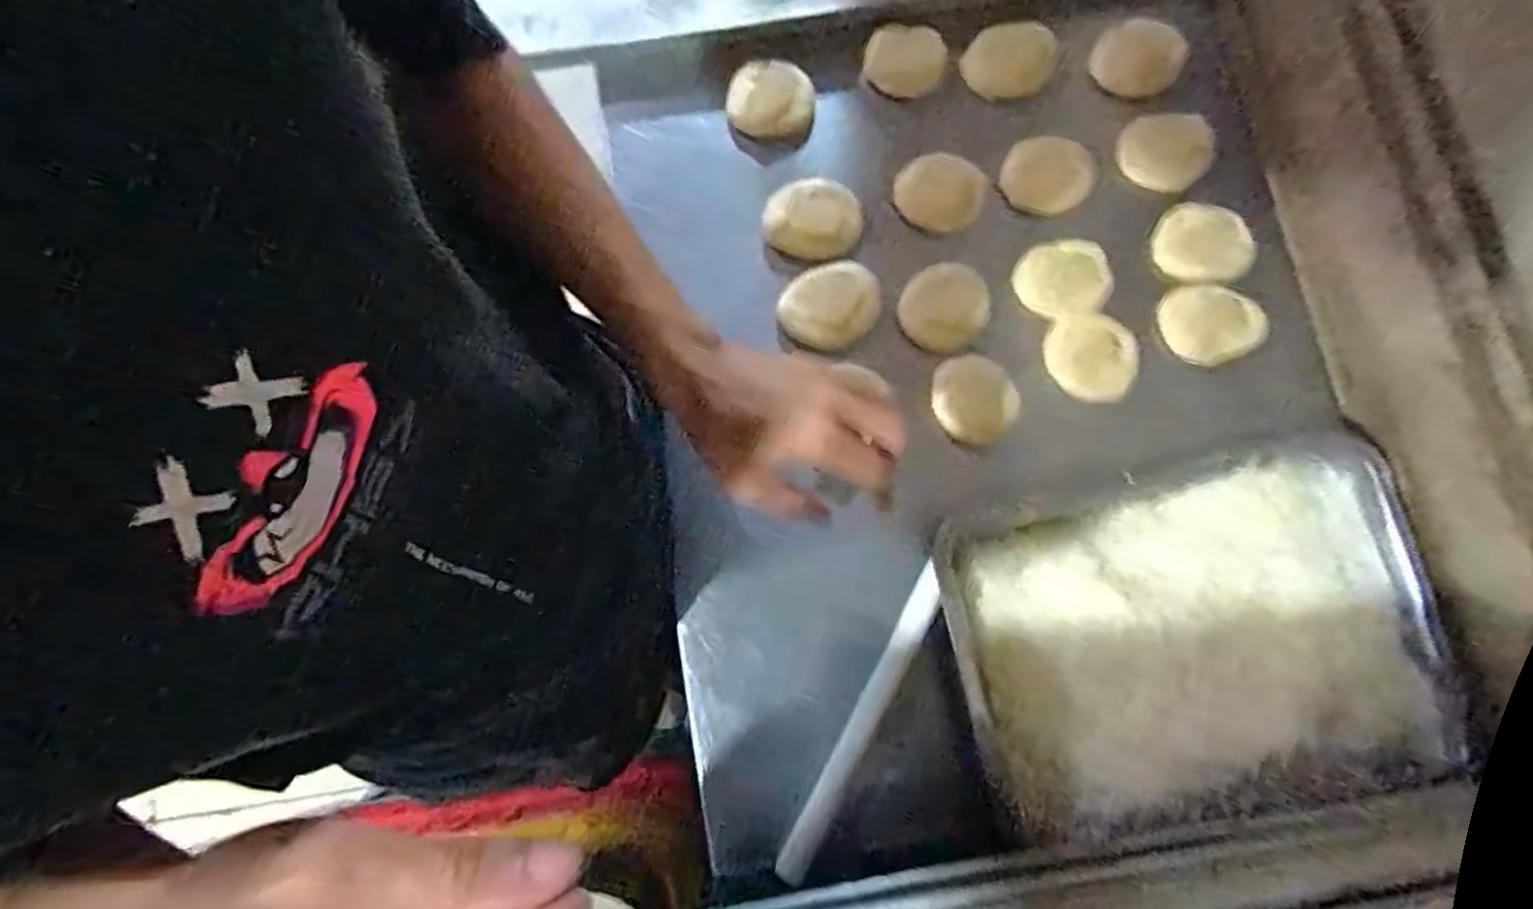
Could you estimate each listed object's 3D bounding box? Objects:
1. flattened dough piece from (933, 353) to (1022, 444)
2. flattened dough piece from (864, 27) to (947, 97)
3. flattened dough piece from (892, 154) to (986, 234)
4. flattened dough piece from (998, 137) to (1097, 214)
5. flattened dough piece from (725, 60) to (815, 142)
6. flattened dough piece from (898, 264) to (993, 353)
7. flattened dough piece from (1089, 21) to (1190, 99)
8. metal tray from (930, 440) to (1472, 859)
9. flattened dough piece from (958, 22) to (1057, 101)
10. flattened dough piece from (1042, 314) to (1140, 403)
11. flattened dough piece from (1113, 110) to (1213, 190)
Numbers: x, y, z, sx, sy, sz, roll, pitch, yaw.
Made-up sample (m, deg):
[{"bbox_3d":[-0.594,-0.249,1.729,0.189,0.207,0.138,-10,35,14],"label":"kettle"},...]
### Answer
[{"bbox_3d":[0.166,-0.045,0.604,0.061,0.011,0.070,-37,81,-5],"label":"flattened dough piece"},{"bbox_3d":[0.124,-0.351,0.664,0.068,0.007,0.070,0,80,1],"label":"flattened dough piece"},{"bbox_3d":[0.150,-0.227,0.650,0.074,0.012,0.067,25,81,6],"label":"flattened dough piece"},{"bbox_3d":[0.243,-0.241,0.649,0.078,0.013,0.063,-6,80,0],"label":"flattened dough piece"},{"bbox_3d":[0.003,-0.312,0.660,0.075,0.009,0.070,0,80,1],"label":"flattened dough piece"},{"bbox_3d":[0.148,-0.120,0.618,0.070,0.019,0.066,0,80,1],"label":"flattened dough piece"},{"bbox_3d":[0.327,-0.349,0.657,0.076,0.007,0.069,-44,82,-6],"label":"flattened dough piece"},{"bbox_3d":[0.317,0.133,0.551,0.346,0.047,0.242,-12,80,-1],"label":"metal tray"},{"bbox_3d":[0.217,-0.350,0.667,0.085,0.006,0.068,-25,80,-3],"label":"flattened dough piece"},{"bbox_3d":[0.266,-0.081,0.612,0.067,0.008,0.074,-41,81,-6],"label":"flattened dough piece"},{"bbox_3d":[0.340,-0.262,0.639,0.073,0.015,0.074,29,82,6],"label":"flattened dough piece"}]

